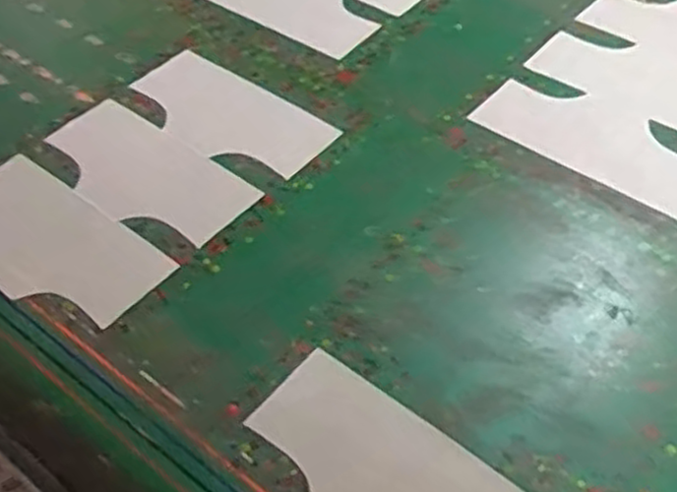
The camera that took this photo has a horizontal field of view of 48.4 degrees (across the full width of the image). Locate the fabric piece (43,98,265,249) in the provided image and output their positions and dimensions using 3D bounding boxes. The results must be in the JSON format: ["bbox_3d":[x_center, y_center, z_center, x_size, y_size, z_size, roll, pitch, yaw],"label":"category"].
[{"bbox_3d":[-0.258,-0.097,0.986,0.299,0.009,0.150,31,58,24],"label":"fabric piece"}]

